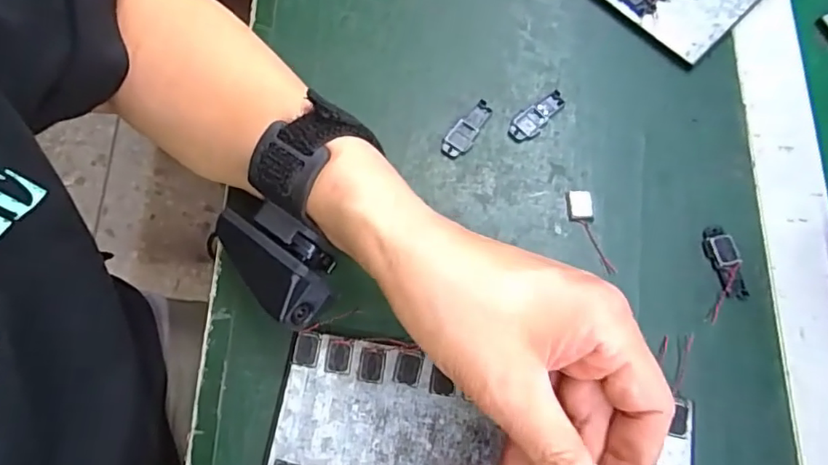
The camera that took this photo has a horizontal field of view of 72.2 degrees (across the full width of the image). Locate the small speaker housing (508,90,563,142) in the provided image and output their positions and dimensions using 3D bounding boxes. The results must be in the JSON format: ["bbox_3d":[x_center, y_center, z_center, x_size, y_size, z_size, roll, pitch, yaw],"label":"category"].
[{"bbox_3d":[0.073,-0.070,0.336,0.039,0.004,0.016,-43,77,-12],"label":"small speaker housing"}]

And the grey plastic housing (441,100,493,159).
[{"bbox_3d":[0.031,-0.061,0.331,0.015,0.004,0.041,33,76,10],"label":"grey plastic housing"}]

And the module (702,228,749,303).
[{"bbox_3d":[0.170,0.017,0.309,0.015,0.006,0.041,-11,73,-3],"label":"module"}]

